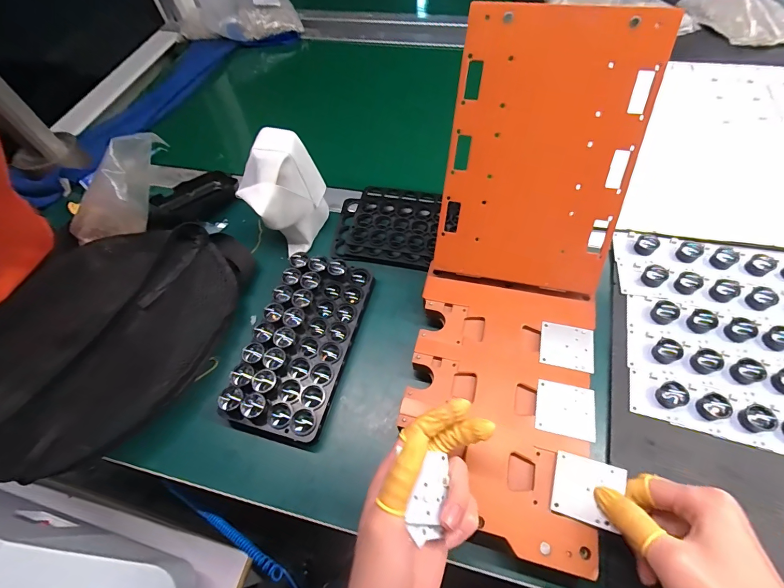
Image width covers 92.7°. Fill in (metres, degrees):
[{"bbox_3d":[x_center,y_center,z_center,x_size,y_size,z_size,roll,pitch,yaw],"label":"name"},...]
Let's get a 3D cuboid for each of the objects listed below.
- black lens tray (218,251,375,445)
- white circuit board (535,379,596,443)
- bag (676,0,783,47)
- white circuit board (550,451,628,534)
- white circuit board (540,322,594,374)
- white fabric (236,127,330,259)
[{"bbox_3d":[-0.092,0.047,0.391,0.098,0.030,0.194,13,61,12],"label":"black lens tray"},{"bbox_3d":[0.150,0.100,0.325,0.047,0.006,0.044,11,60,11],"label":"white circuit board"},{"bbox_3d":[0.626,-0.494,0.658,0.169,0.037,0.181,-14,59,-4],"label":"bag"},{"bbox_3d":[0.149,0.150,0.286,0.046,0.004,0.045,10,65,25],"label":"white circuit board"},{"bbox_3d":[0.166,0.050,0.354,0.046,0.004,0.045,11,58,12],"label":"white circuit board"},{"bbox_3d":[-0.127,-0.117,0.444,0.068,0.120,0.102,23,63,17],"label":"white fabric"}]

